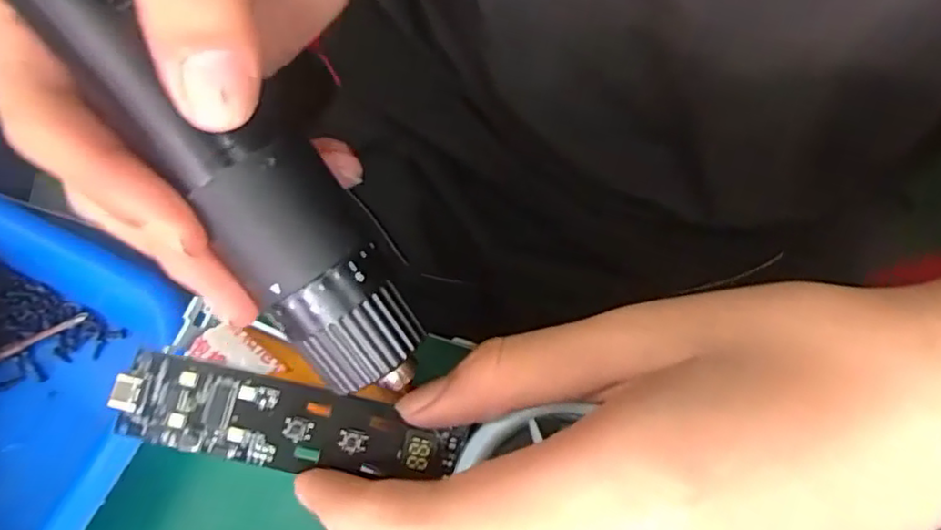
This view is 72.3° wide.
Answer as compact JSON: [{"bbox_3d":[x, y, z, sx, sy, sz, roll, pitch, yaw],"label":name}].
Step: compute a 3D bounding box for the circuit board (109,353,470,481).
[{"bbox_3d":[-0.048,0.042,0.170,0.090,0.010,0.022,10,73,0],"label":"circuit board"}]

